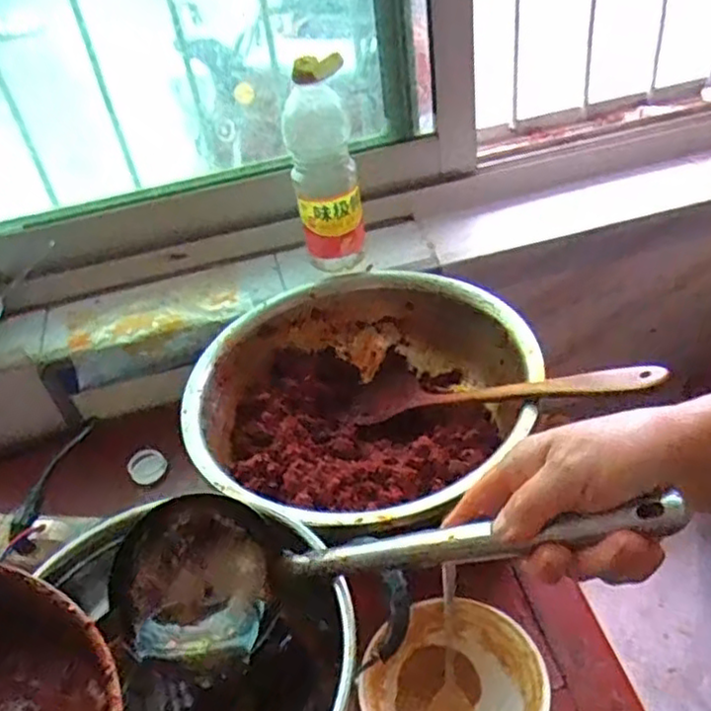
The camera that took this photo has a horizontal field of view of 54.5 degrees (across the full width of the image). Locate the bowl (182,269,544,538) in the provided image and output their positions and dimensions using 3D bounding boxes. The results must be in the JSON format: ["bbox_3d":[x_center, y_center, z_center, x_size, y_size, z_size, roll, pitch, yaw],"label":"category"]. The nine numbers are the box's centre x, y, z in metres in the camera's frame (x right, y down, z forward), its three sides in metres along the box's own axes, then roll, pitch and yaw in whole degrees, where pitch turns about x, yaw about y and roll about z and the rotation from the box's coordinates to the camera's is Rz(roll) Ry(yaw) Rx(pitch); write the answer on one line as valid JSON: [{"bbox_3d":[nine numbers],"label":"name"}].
[{"bbox_3d":[0.004,0.051,0.719,0.334,0.114,0.340,-4,40,4],"label":"bowl"}]

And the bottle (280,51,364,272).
[{"bbox_3d":[-0.036,-0.215,0.807,0.080,0.240,0.065,-10,40,-3],"label":"bottle"}]

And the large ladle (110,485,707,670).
[{"bbox_3d":[-0.002,0.133,0.431,0.381,0.084,0.091,-15,34,29],"label":"large ladle"}]

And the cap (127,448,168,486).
[{"bbox_3d":[-0.240,0.128,0.799,0.042,0.016,0.040,-4,40,4],"label":"cap"}]

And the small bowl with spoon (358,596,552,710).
[{"bbox_3d":[0.072,0.258,0.518,0.133,0.063,0.125,-4,40,4],"label":"small bowl with spoon"}]

